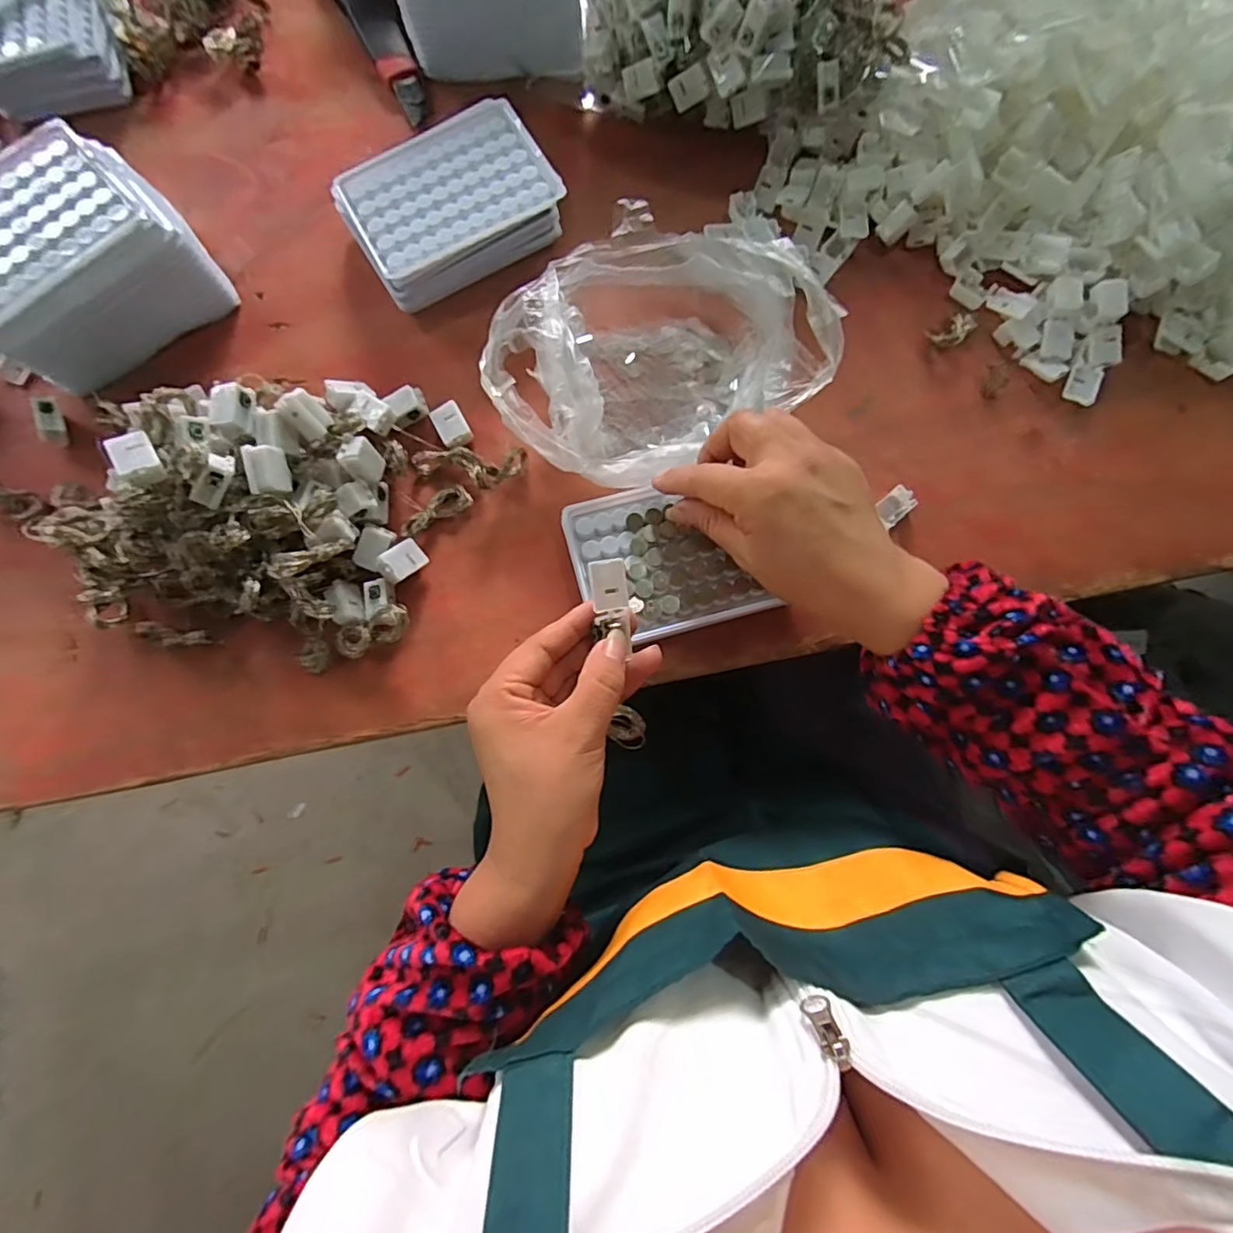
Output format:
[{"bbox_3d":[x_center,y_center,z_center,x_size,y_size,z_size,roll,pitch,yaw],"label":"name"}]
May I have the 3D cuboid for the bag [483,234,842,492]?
[{"bbox_3d":[0.025,-0.167,0.378,0.209,0.059,0.153,-27,79,-5],"label":"bag"}]

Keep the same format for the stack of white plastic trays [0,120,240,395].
[{"bbox_3d":[-0.348,-0.223,0.377,0.144,0.073,0.105,-41,81,-8],"label":"stack of white plastic trays"}]

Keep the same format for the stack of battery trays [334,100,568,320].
[{"bbox_3d":[-0.112,-0.279,0.404,0.133,0.046,0.099,-30,80,-6],"label":"stack of battery trays"}]

